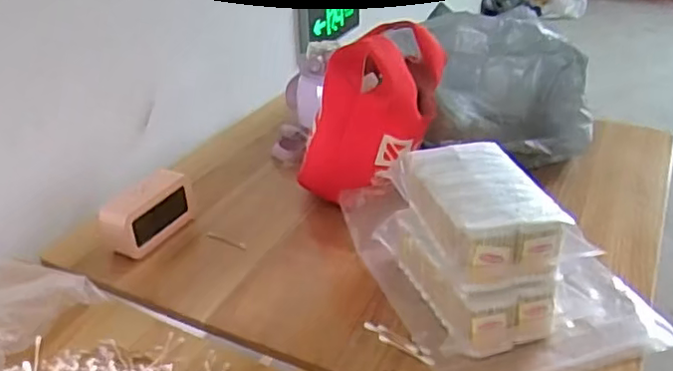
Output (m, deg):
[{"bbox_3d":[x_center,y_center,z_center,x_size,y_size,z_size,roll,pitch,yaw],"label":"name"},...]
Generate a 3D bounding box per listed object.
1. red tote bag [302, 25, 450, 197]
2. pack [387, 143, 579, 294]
[{"bbox_3d":[0.055,-0.120,0.975,0.188,0.241,0.218,7,34,17],"label":"red tote bag"},{"bbox_3d":[0.166,0.017,0.754,0.131,0.072,0.226,-10,32,-11],"label":"pack"}]

